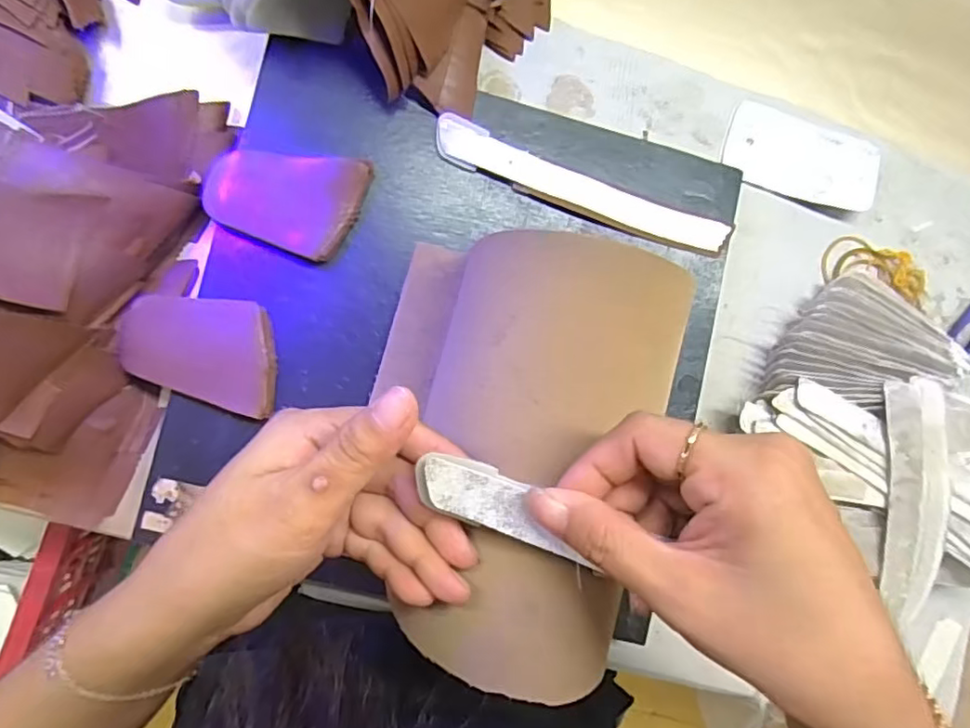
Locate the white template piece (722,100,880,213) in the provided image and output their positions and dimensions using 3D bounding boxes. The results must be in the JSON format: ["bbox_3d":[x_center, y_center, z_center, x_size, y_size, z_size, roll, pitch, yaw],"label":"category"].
[{"bbox_3d":[0.214,-0.140,0.399,0.105,0.009,0.055,15,88,-7],"label":"white template piece"}]

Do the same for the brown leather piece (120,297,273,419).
[{"bbox_3d":[-0.159,-0.005,0.331,0.080,0.013,0.061,4,90,-7],"label":"brown leather piece"}]

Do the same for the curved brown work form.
[{"bbox_3d":[0.024,0.039,0.243,0.092,0.041,0.178,8,87,-7],"label":"curved brown work form"}]

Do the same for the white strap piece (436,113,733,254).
[{"bbox_3d":[0.061,-0.105,0.361,0.187,0.012,0.023,19,88,-7],"label":"white strap piece"}]

